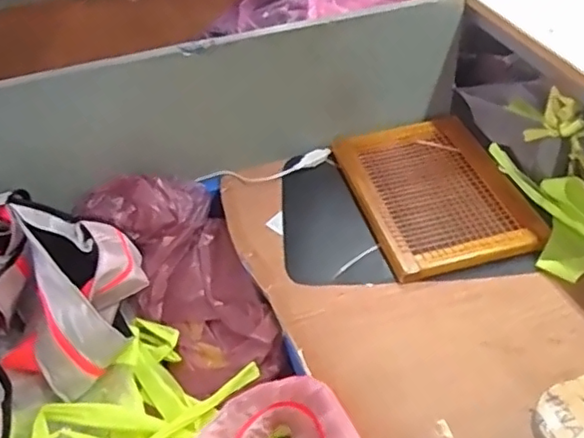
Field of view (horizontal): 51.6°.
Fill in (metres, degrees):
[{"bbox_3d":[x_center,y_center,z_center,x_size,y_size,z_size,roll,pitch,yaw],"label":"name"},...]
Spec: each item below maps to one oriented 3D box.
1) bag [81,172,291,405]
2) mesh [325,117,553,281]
[{"bbox_3d":[-0.153,0.089,0.927,0.189,0.110,0.409,-26,63,-21],"label":"bag"},{"bbox_3d":[0.228,-0.051,0.976,0.248,0.023,0.330,-12,43,-7],"label":"mesh"}]

